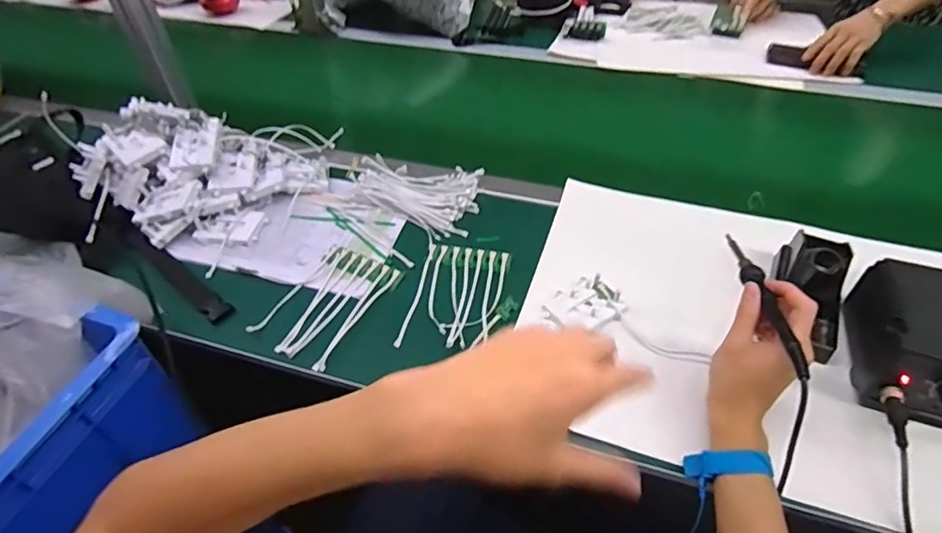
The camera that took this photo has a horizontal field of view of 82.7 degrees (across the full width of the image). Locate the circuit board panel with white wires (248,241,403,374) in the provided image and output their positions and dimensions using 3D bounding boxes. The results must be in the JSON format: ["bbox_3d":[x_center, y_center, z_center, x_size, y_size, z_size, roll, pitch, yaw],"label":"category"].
[{"bbox_3d":[-0.174,0.042,0.653,0.115,0.008,0.166,22,52,20],"label":"circuit board panel with white wires"}]

